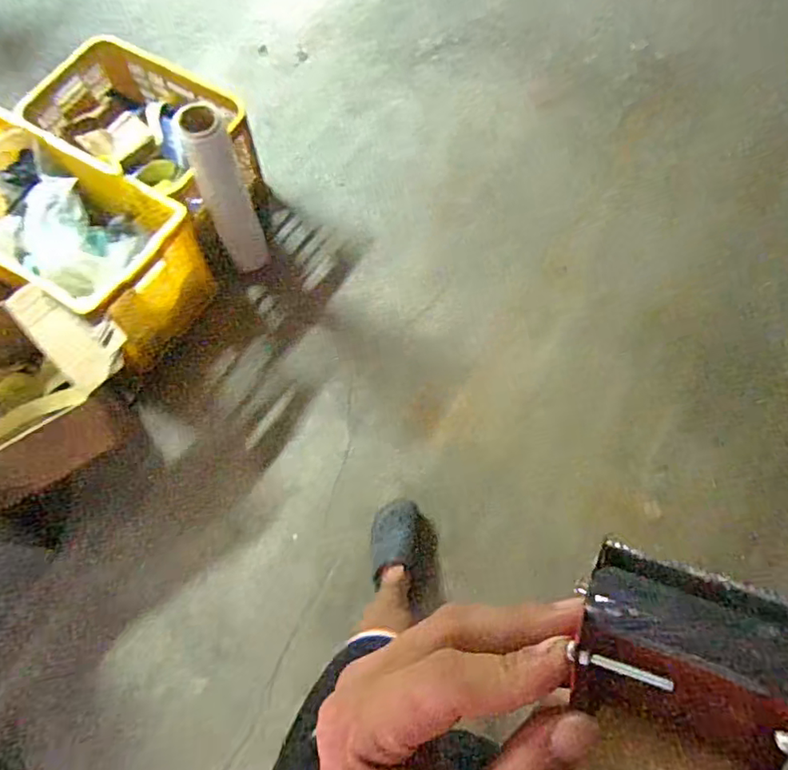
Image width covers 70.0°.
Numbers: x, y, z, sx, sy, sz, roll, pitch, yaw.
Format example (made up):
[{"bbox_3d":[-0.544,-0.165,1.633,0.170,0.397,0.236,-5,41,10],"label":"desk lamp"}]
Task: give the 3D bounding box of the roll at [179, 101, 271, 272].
[{"bbox_3d":[-0.396,-0.450,1.355,0.101,0.459,0.096,0,70,1],"label":"roll"}]

